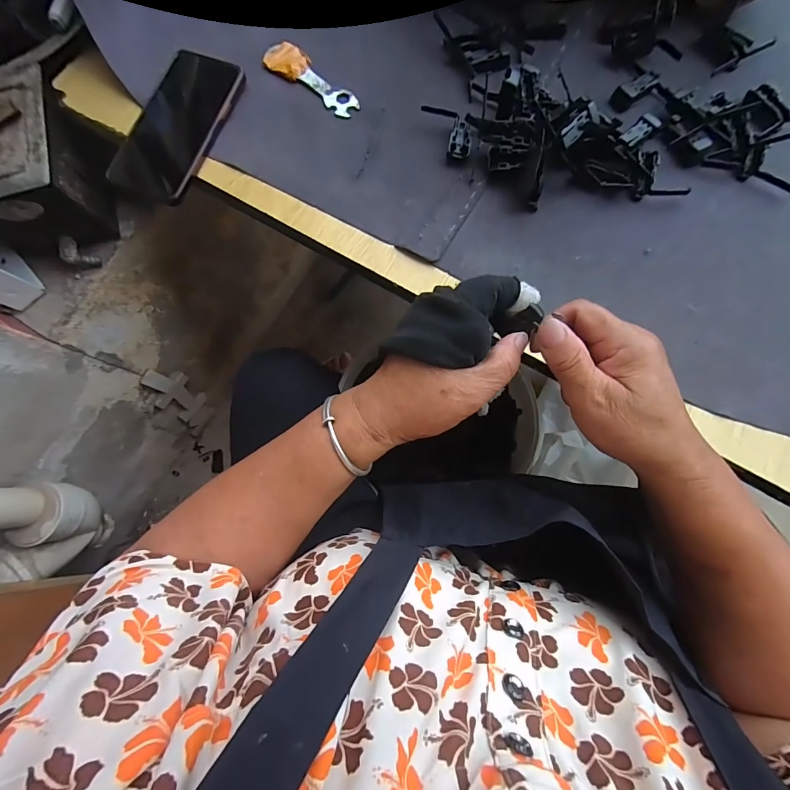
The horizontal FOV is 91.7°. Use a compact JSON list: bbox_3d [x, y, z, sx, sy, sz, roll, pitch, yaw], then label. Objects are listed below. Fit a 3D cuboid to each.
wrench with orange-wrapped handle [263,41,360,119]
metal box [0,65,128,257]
[{"bbox_3d":[-0.086,-0.332,0.401,0.123,0.005,0.040,39,80,10],"label":"wrench with orange-wrapped handle"},{"bbox_3d":[-0.408,-0.241,0.426,0.132,0.115,0.139,-14,78,0],"label":"metal box"}]

